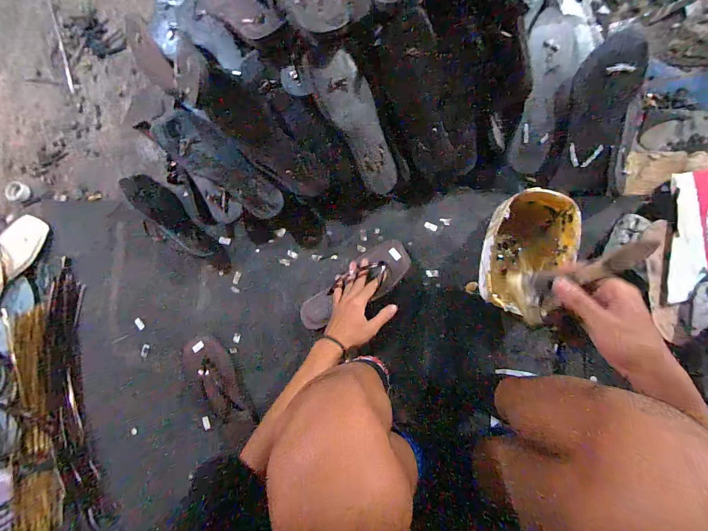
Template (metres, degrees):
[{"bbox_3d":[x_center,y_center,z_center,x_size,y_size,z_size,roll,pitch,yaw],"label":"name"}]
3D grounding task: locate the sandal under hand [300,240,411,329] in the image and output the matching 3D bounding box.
[{"bbox_3d":[-0.005,0.041,0.614,0.244,0.057,0.081,-32,88,10],"label":"sandal under hand"}]

